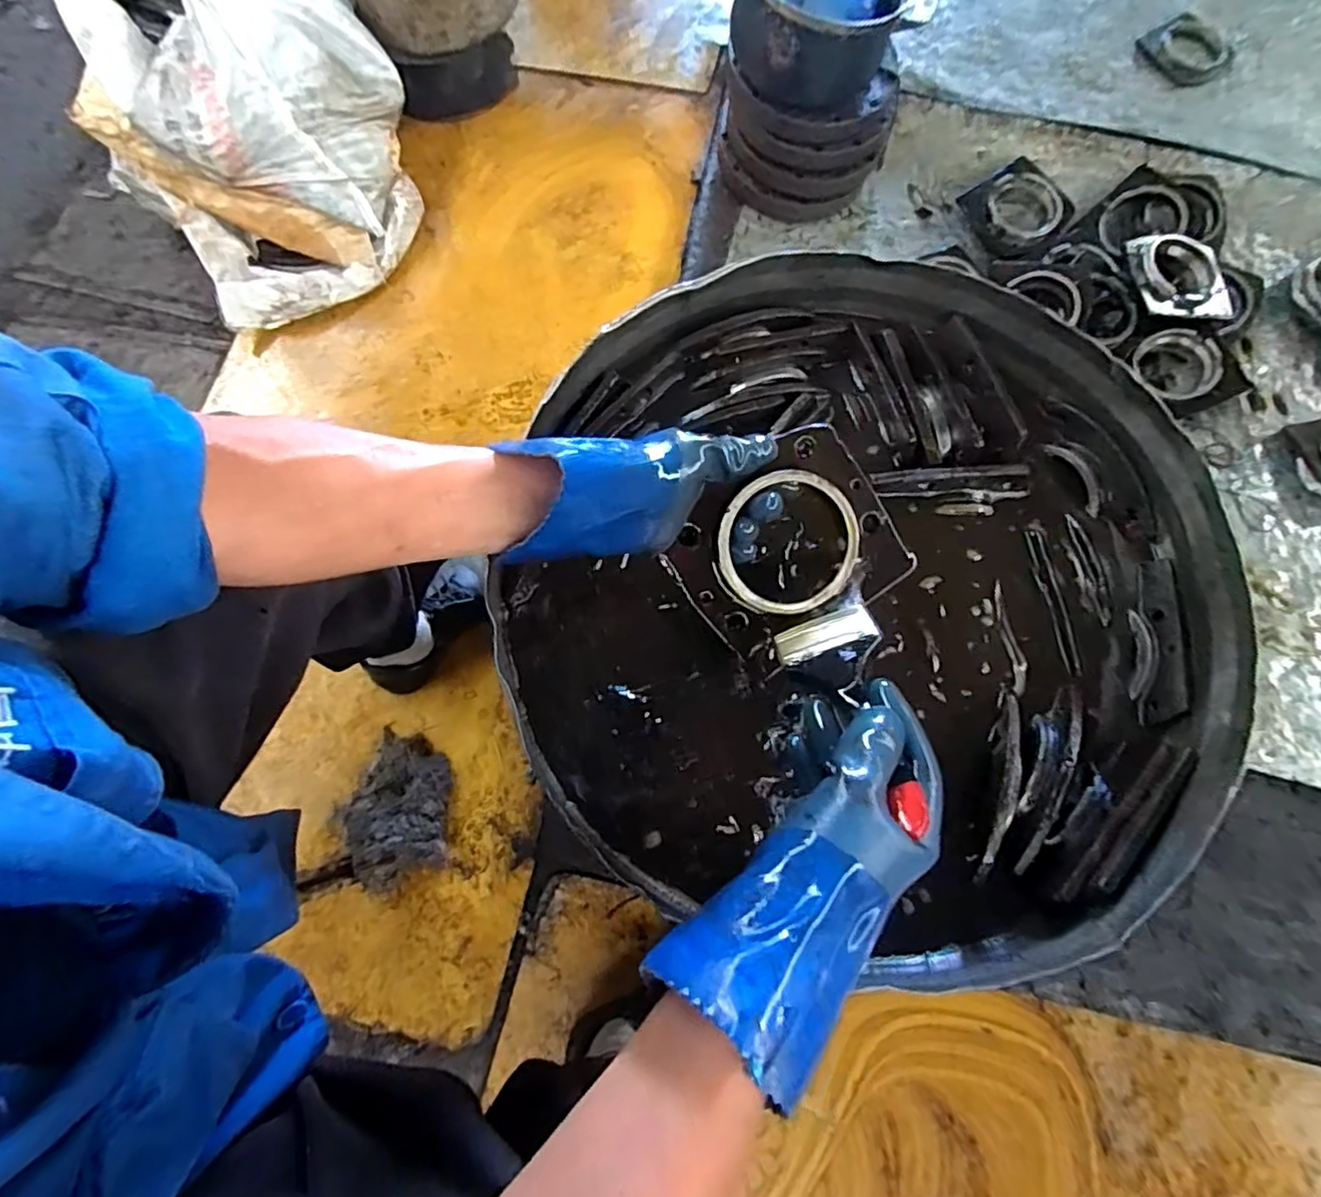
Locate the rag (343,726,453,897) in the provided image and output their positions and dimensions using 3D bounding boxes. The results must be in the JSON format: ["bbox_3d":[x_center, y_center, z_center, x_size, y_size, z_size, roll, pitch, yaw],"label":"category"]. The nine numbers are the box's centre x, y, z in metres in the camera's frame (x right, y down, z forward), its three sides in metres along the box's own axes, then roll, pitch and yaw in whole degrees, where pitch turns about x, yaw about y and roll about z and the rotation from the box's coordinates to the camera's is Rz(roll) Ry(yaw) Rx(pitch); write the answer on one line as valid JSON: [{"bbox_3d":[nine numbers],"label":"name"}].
[{"bbox_3d":[-0.342,0.273,0.820,0.122,0.074,0.194,-2,75,2],"label":"rag"}]

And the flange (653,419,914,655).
[{"bbox_3d":[0.098,-0.035,0.471,0.157,0.033,0.140,-38,99,0],"label":"flange"}]

